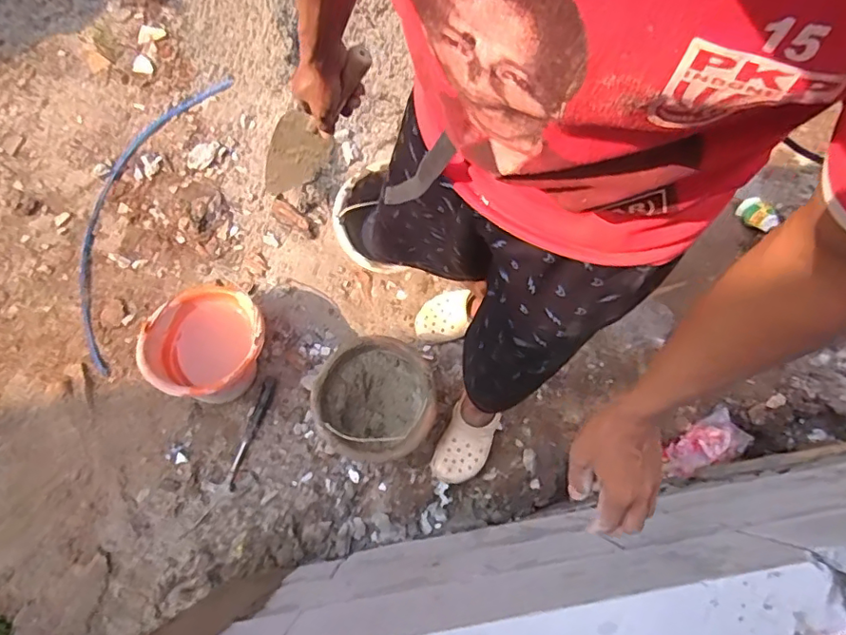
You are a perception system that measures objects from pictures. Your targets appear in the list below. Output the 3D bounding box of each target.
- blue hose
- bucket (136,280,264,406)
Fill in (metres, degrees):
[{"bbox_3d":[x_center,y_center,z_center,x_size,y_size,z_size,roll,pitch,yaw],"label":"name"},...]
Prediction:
[{"bbox_3d":[-0.739,-0.280,1.406,0.238,0.024,0.817,15,76,11],"label":"blue hose"},{"bbox_3d":[-0.469,0.063,1.218,0.246,0.186,0.226,0,76,0],"label":"bucket"}]

